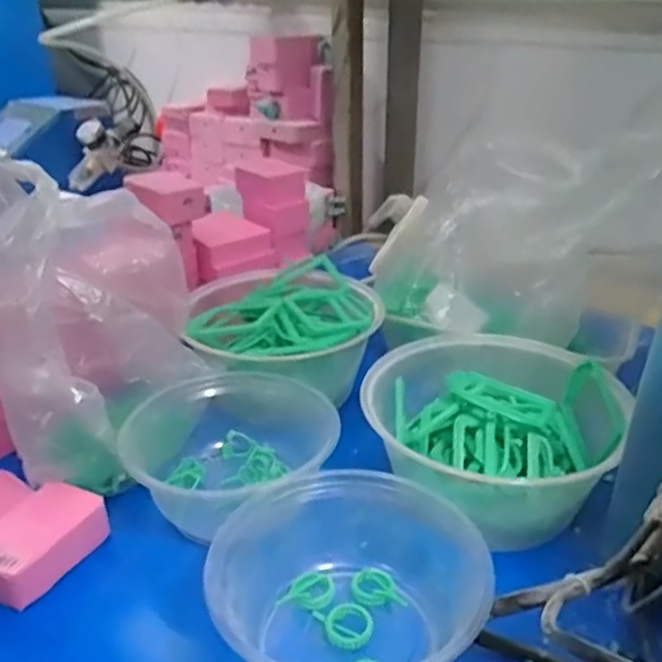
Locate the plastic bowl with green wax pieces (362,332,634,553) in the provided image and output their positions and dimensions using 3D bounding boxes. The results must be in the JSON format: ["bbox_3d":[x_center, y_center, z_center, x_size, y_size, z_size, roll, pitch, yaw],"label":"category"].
[{"bbox_3d":[0.105,0.063,0.446,0.134,0.073,0.145,-1,27,0],"label":"plastic bowl with green wax pieces"}]

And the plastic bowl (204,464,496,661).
[{"bbox_3d":[0.009,0.133,0.345,0.133,0.060,0.116,-1,27,0],"label":"plastic bowl"}]

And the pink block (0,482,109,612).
[{"bbox_3d":[-0.176,0.127,0.400,0.050,0.030,0.079,15,31,28],"label":"pink block"}]

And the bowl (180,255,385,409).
[{"bbox_3d":[-0.039,-0.003,0.558,0.149,0.067,0.154,-1,27,0],"label":"bowl"}]

